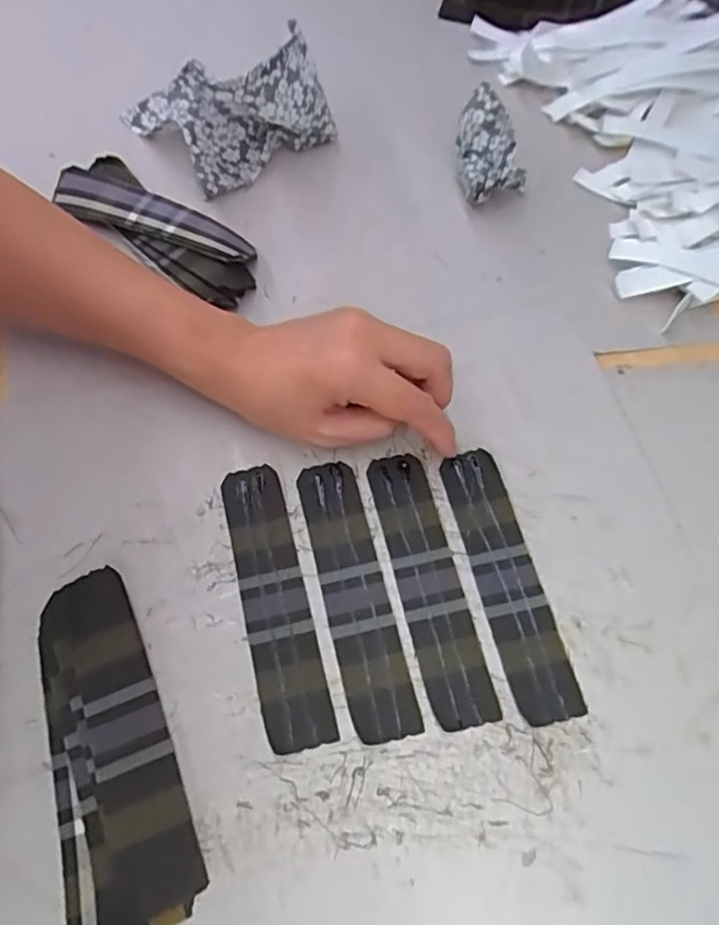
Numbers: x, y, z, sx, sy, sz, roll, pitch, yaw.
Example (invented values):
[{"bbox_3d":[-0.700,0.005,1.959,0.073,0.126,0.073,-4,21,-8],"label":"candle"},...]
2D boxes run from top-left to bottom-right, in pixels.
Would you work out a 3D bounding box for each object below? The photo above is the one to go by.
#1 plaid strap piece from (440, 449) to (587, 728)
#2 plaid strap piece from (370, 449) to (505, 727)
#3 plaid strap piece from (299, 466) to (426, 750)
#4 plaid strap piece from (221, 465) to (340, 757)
[{"bbox_3d":[0.075,0.057,0.314,0.030,0.004,0.138,-11,64,-8],"label":"plaid strap piece"},{"bbox_3d":[0.035,0.060,0.314,0.034,0.004,0.140,-10,64,-8],"label":"plaid strap piece"},{"bbox_3d":[-0.003,0.064,0.308,0.032,0.004,0.140,-12,64,-8],"label":"plaid strap piece"},{"bbox_3d":[-0.043,0.067,0.305,0.032,0.004,0.139,-12,64,-9],"label":"plaid strap piece"}]

